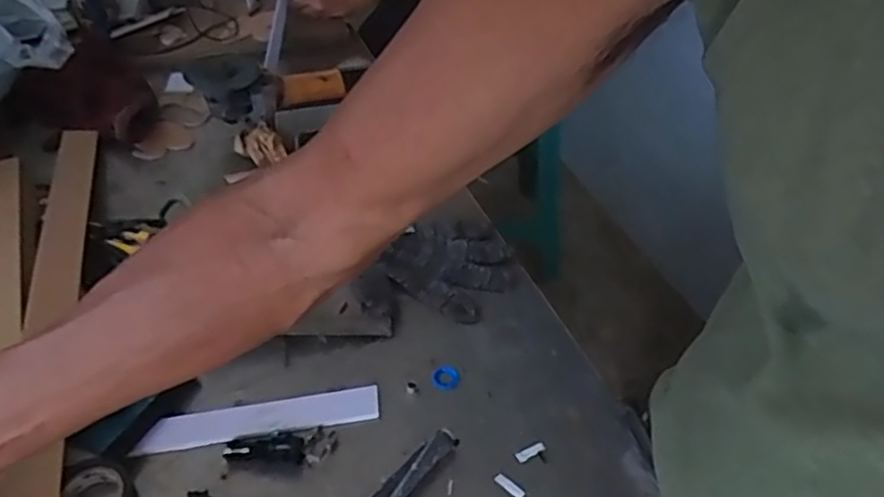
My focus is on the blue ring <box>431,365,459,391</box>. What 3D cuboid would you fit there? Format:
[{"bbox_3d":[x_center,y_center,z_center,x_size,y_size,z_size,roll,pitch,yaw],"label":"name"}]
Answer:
[{"bbox_3d":[0.003,0.115,0.624,0.024,0.005,0.025,1,42,-1],"label":"blue ring"}]

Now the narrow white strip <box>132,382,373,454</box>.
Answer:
[{"bbox_3d":[-0.151,0.142,0.587,0.193,0.005,0.034,-7,51,-10],"label":"narrow white strip"}]

